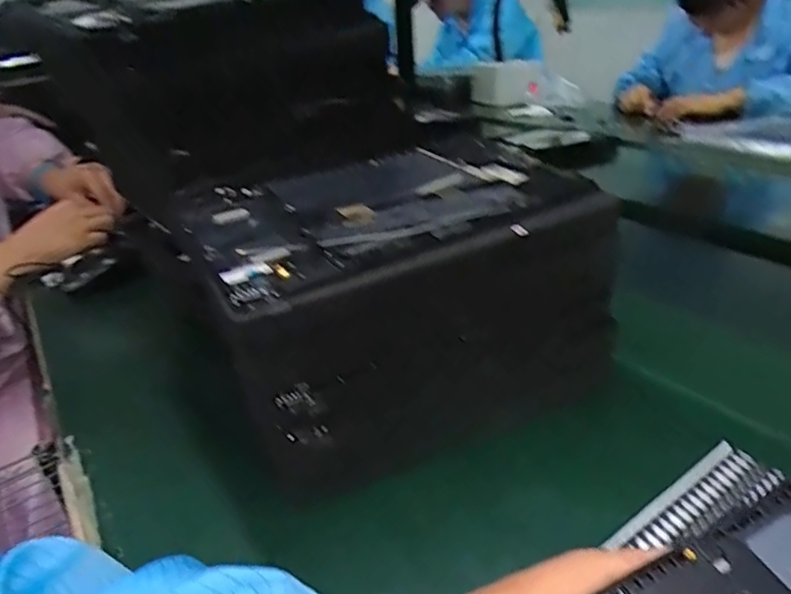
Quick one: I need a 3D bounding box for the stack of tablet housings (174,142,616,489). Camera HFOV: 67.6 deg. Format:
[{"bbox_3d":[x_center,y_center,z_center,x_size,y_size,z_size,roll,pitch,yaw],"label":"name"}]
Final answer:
[{"bbox_3d":[0.001,-0.002,0.408,0.256,0.138,0.171,-16,29,-23],"label":"stack of tablet housings"}]

